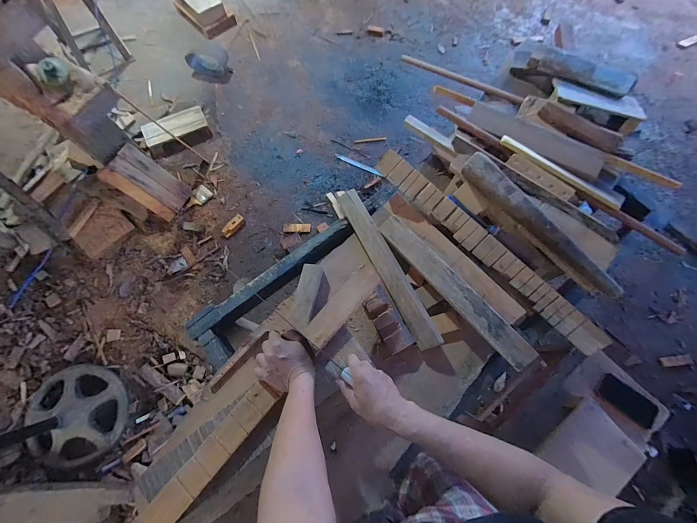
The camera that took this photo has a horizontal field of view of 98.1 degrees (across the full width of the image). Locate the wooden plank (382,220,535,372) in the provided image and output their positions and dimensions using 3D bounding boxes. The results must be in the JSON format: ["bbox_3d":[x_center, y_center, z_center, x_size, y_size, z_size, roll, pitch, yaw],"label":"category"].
[{"bbox_3d":[0.224,0.047,0.654,0.060,0.024,0.404,-40,72,1],"label":"wooden plank"}]

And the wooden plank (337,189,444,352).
[{"bbox_3d":[0.087,0.005,0.699,0.055,0.028,0.413,-25,72,-7],"label":"wooden plank"}]

